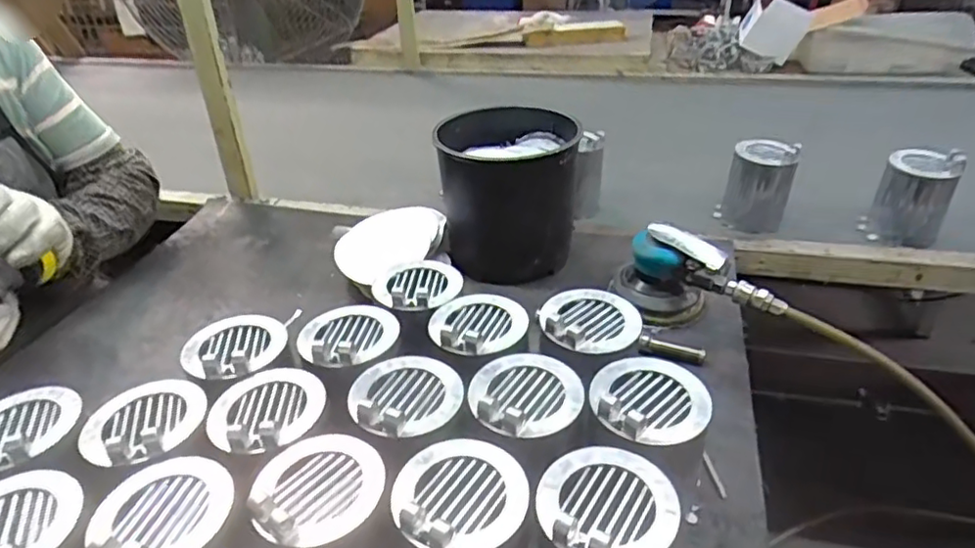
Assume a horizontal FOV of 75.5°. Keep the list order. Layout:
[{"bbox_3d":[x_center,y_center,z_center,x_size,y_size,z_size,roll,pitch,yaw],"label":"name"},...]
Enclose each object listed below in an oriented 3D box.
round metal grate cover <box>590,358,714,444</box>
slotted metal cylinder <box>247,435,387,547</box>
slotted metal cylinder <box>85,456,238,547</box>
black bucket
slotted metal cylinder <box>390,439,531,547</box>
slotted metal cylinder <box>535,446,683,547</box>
[{"bbox_3d":[0.121,0.090,0.469,0.085,0.013,0.081,-2,33,1],"label":"round metal grate cover"},{"bbox_3d":[-0.112,0.141,0.422,0.076,0.017,0.086,19,39,30],"label":"slotted metal cylinder"},{"bbox_3d":[-0.213,0.150,0.409,0.085,0.012,0.083,-22,38,-26],"label":"slotted metal cylinder"},{"bbox_3d":[0.024,-0.102,0.813,0.163,0.190,0.162,-2,33,1],"label":"black bucket"},{"bbox_3d":[-0.018,0.141,0.409,0.086,0.019,0.082,-2,33,1],"label":"slotted metal cylinder"},{"bbox_3d":[0.077,0.141,0.397,0.087,0.015,0.080,-2,33,1],"label":"slotted metal cylinder"}]

